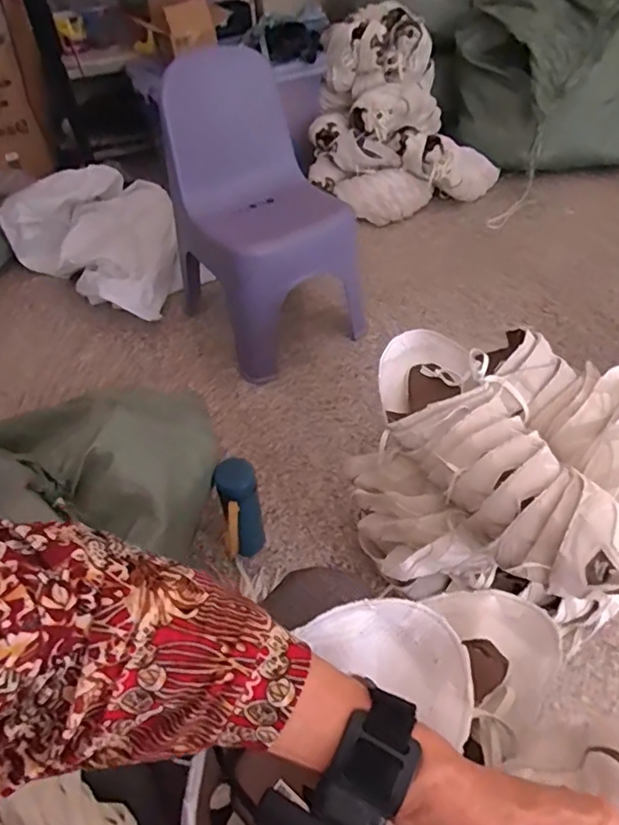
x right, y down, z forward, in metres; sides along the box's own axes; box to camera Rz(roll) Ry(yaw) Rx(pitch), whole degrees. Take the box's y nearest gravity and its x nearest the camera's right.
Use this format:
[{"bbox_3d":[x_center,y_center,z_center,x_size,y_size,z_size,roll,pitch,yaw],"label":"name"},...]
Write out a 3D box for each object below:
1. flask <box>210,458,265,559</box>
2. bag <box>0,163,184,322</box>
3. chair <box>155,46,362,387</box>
[{"bbox_3d":[-0.113,0.176,0.910,0.069,0.210,0.086,-9,48,-5],"label":"flask"},{"bbox_3d":[-0.505,-0.429,1.395,0.422,0.224,0.318,29,55,26],"label":"bag"},{"bbox_3d":[-0.101,-0.401,1.180,0.318,0.550,0.329,-31,53,-23],"label":"chair"}]

